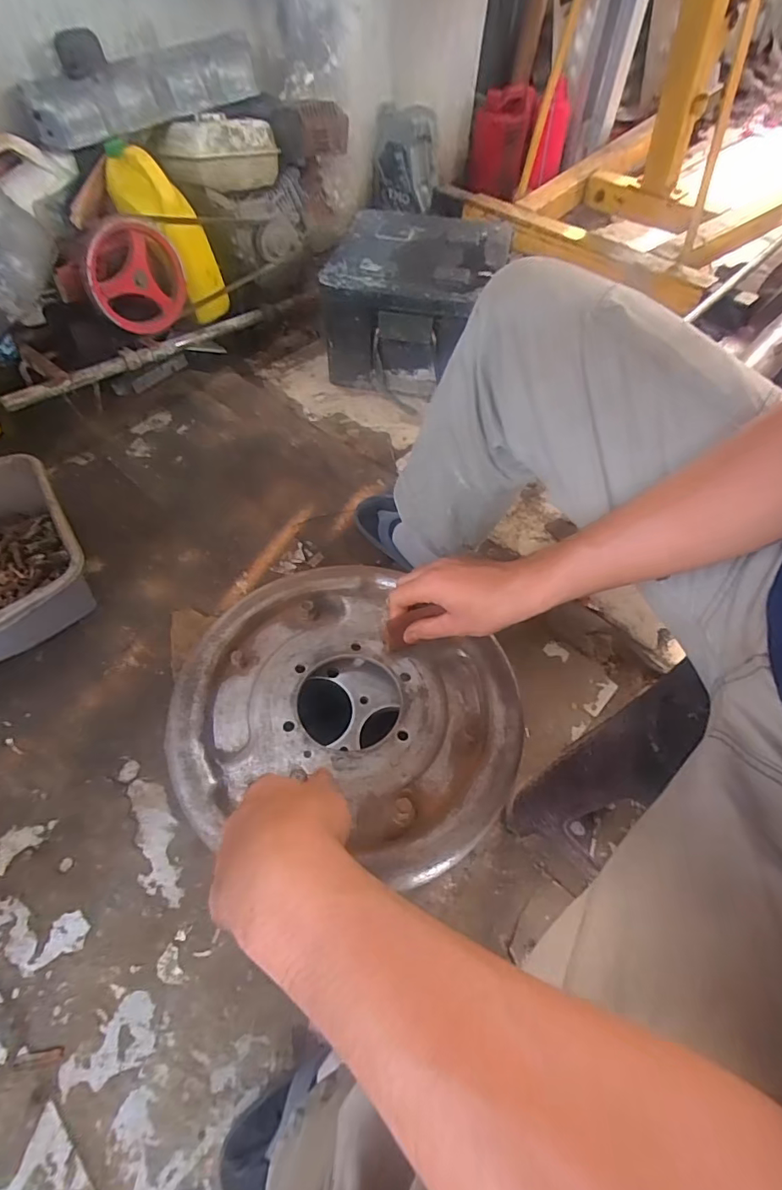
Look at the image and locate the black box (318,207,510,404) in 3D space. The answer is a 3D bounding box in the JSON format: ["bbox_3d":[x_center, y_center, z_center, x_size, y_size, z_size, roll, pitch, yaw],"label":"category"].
[{"bbox_3d":[0.066,-0.662,1.168,0.353,0.234,0.382,13,56,7],"label":"black box"}]

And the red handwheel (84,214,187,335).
[{"bbox_3d":[-0.471,-0.589,0.956,0.040,0.210,0.182,24,59,15],"label":"red handwheel"}]

